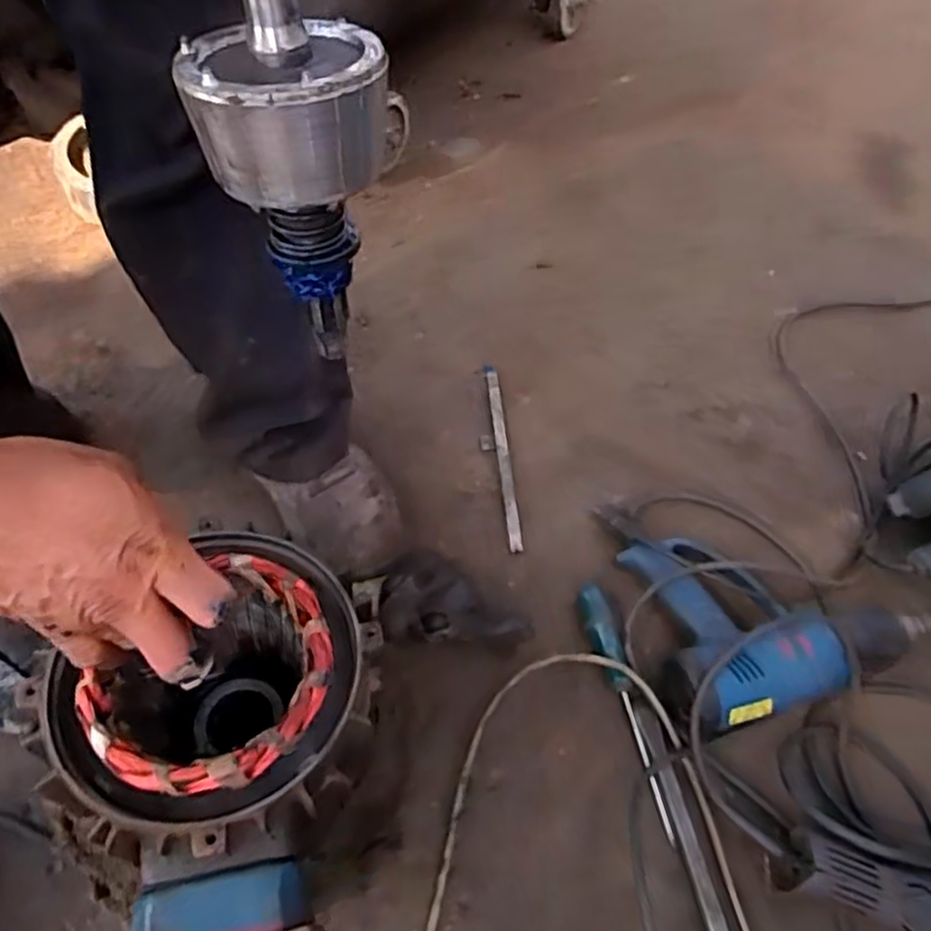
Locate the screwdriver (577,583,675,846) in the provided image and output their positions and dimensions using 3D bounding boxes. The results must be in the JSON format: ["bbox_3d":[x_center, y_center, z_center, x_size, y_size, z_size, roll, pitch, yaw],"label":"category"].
[{"bbox_3d":[0.139,0.213,0.640,0.026,0.022,0.224,-7,58,-9],"label":"screwdriver"}]

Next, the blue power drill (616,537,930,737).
[{"bbox_3d":[0.290,0.133,0.677,0.248,0.076,0.187,-9,59,-14],"label":"blue power drill"}]

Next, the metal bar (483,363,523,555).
[{"bbox_3d":[0.041,-0.016,0.800,0.014,0.013,0.248,-3,57,-6],"label":"metal bar"}]

